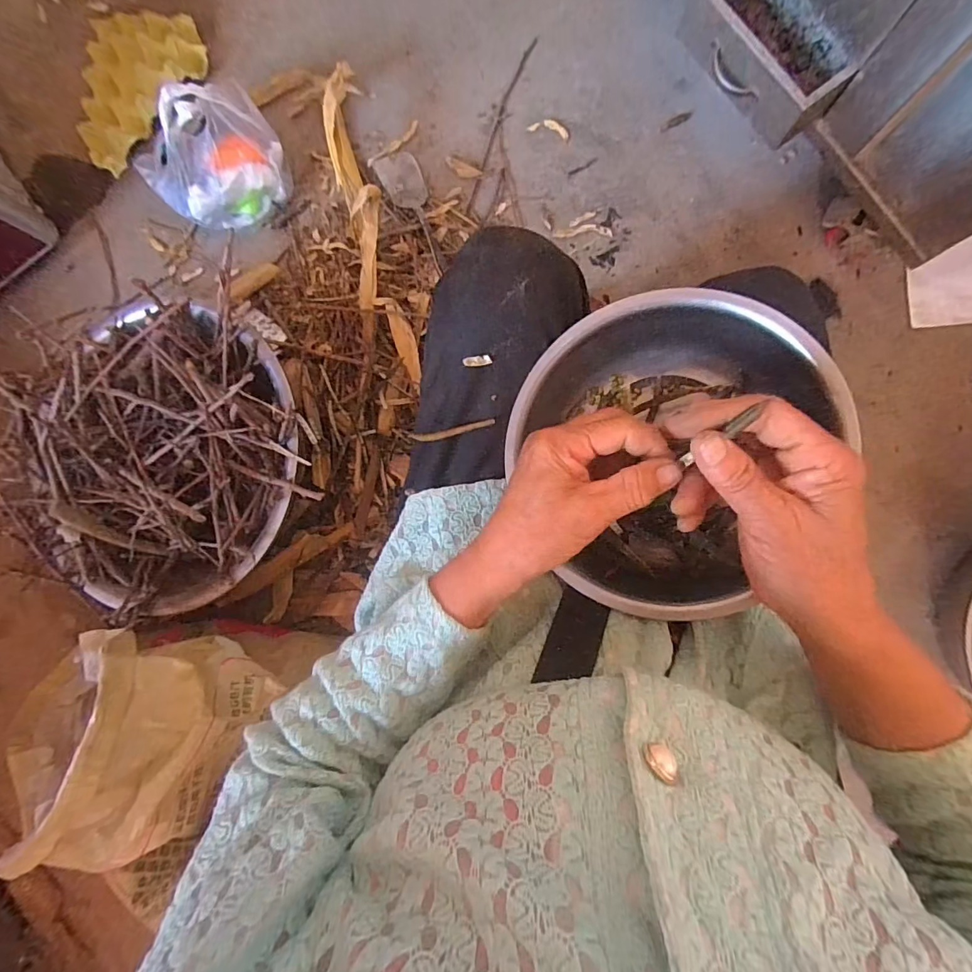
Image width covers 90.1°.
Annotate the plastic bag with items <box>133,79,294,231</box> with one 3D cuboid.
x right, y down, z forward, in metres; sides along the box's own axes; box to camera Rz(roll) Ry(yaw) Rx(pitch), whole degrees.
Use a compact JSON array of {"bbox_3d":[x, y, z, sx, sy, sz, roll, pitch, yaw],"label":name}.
[{"bbox_3d":[-0.374,-0.449,0.673,0.179,0.147,0.108,-41,89,1],"label":"plastic bag with items"}]

